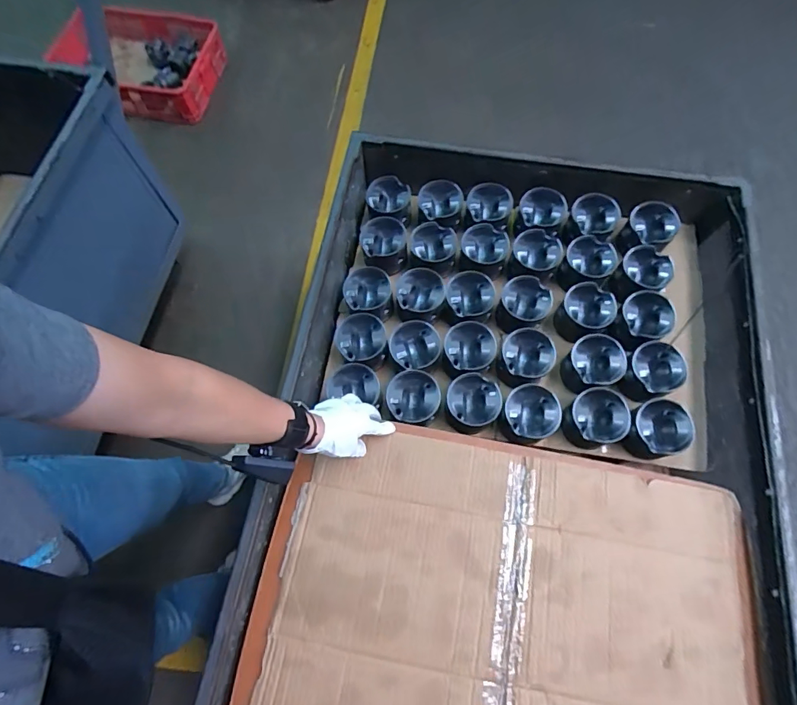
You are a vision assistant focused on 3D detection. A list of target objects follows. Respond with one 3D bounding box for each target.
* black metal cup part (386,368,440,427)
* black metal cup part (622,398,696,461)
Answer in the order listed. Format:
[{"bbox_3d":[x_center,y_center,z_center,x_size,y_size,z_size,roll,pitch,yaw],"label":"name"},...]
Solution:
[{"bbox_3d":[0.026,0.086,0.771,0.087,0.062,0.093,0,68,1],"label":"black metal cup part"},{"bbox_3d":[0.428,0.129,0.753,0.090,0.078,0.087,0,68,1],"label":"black metal cup part"}]

